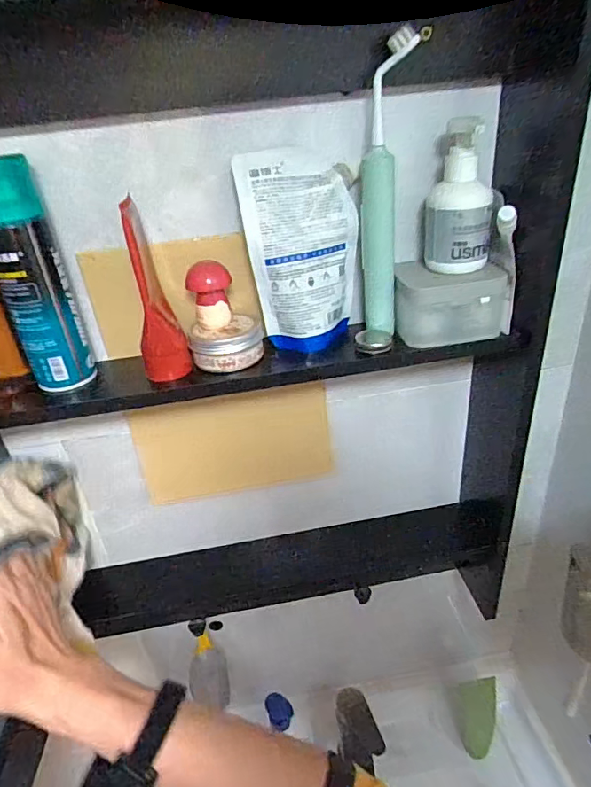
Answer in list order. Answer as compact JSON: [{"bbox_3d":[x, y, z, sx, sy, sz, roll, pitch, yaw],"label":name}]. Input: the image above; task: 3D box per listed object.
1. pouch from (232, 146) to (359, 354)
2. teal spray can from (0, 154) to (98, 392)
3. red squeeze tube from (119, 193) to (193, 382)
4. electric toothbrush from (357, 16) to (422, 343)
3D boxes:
[{"bbox_3d":[0.007,-0.123,0.448,0.100,0.162,0.046,-9,30,-6],"label":"pouch"},{"bbox_3d":[-0.218,-0.094,0.419,0.050,0.185,0.047,-14,31,-15],"label":"teal spray can"},{"bbox_3d":[-0.122,-0.084,0.428,0.041,0.146,0.063,-11,31,-10],"label":"red squeeze tube"},{"bbox_3d":[0.075,-0.163,0.427,0.039,0.232,0.031,-1,30,7],"label":"electric toothbrush"}]

